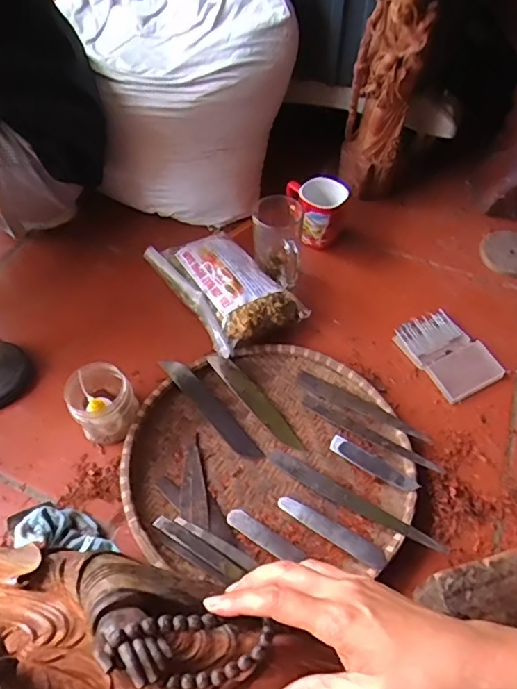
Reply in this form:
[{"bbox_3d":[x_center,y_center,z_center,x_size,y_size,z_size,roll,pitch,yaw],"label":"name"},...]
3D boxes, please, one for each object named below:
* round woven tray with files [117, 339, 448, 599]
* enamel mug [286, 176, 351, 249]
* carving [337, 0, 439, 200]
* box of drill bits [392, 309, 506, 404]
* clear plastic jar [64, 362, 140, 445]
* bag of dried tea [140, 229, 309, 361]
[{"bbox_3d":[0.013,0.126,0.634,0.333,0.036,0.296,-6,51,-4],"label":"round woven tray with files"},{"bbox_3d":[0.095,-0.220,0.857,0.095,0.090,0.082,4,51,5],"label":"enamel mug"},{"bbox_3d":[0.204,-0.424,0.839,0.106,0.337,0.109,8,52,8],"label":"carving"},{"bbox_3d":[0.268,0.011,0.736,0.099,0.020,0.133,-25,55,-18],"label":"box of drill bits"},{"bbox_3d":[-0.192,0.069,0.637,0.071,0.084,0.073,-1,51,1],"label":"clear plastic jar"},{"bbox_3d":[-0.052,-0.087,0.773,0.144,0.065,0.233,-28,57,-21],"label":"bag of dried tea"}]

